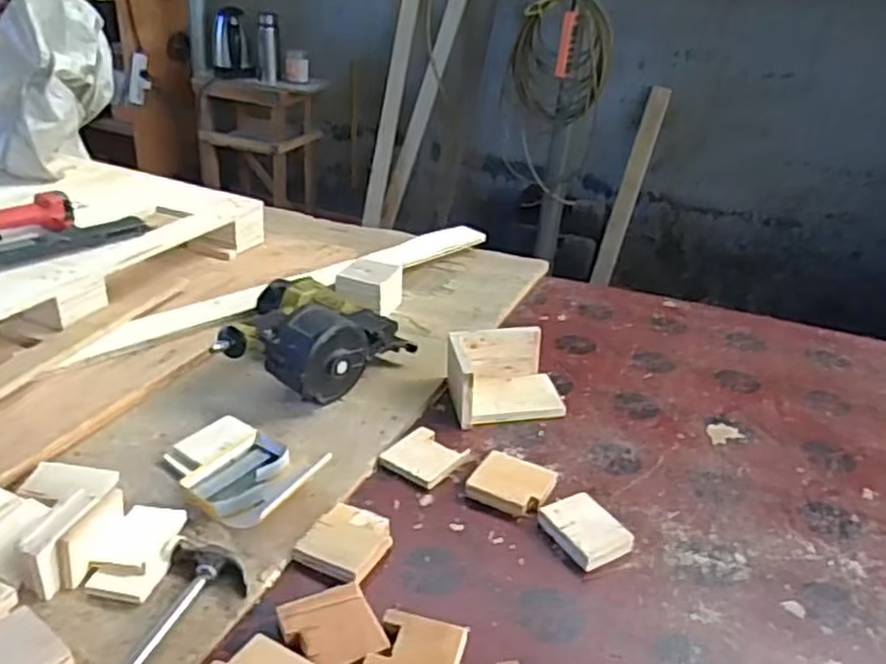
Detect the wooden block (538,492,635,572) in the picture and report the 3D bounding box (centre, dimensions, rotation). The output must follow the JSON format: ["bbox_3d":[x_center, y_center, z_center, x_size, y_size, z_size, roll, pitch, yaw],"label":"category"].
[{"bbox_3d":[0.163,0.231,0.845,0.073,0.028,0.097,-14,34,-32],"label":"wooden block"}]

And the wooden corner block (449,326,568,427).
[{"bbox_3d":[0.091,0.060,1.082,0.159,0.096,0.138,-1,29,-11],"label":"wooden corner block"}]

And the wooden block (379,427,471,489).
[{"bbox_3d":[-0.026,0.163,0.956,0.088,0.013,0.092,26,35,32],"label":"wooden block"}]

